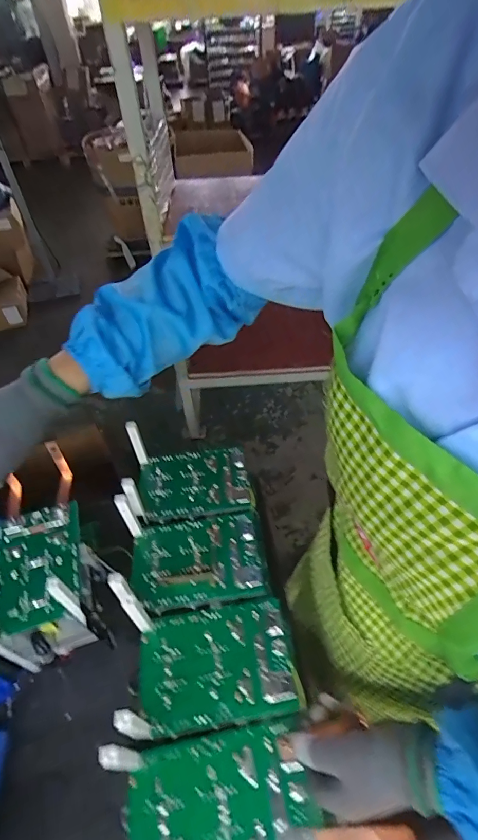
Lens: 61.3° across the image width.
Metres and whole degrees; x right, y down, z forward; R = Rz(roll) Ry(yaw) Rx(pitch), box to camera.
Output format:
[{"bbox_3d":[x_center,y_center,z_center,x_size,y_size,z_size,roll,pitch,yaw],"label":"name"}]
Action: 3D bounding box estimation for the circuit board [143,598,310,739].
[{"bbox_3d":[-0.024,0.268,0.449,0.165,0.010,0.114,-9,47,-4],"label":"circuit board"}]

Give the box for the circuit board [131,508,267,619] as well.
[{"bbox_3d":[-0.054,0.180,0.528,0.166,0.016,0.119,-10,47,-6],"label":"circuit board"}]

